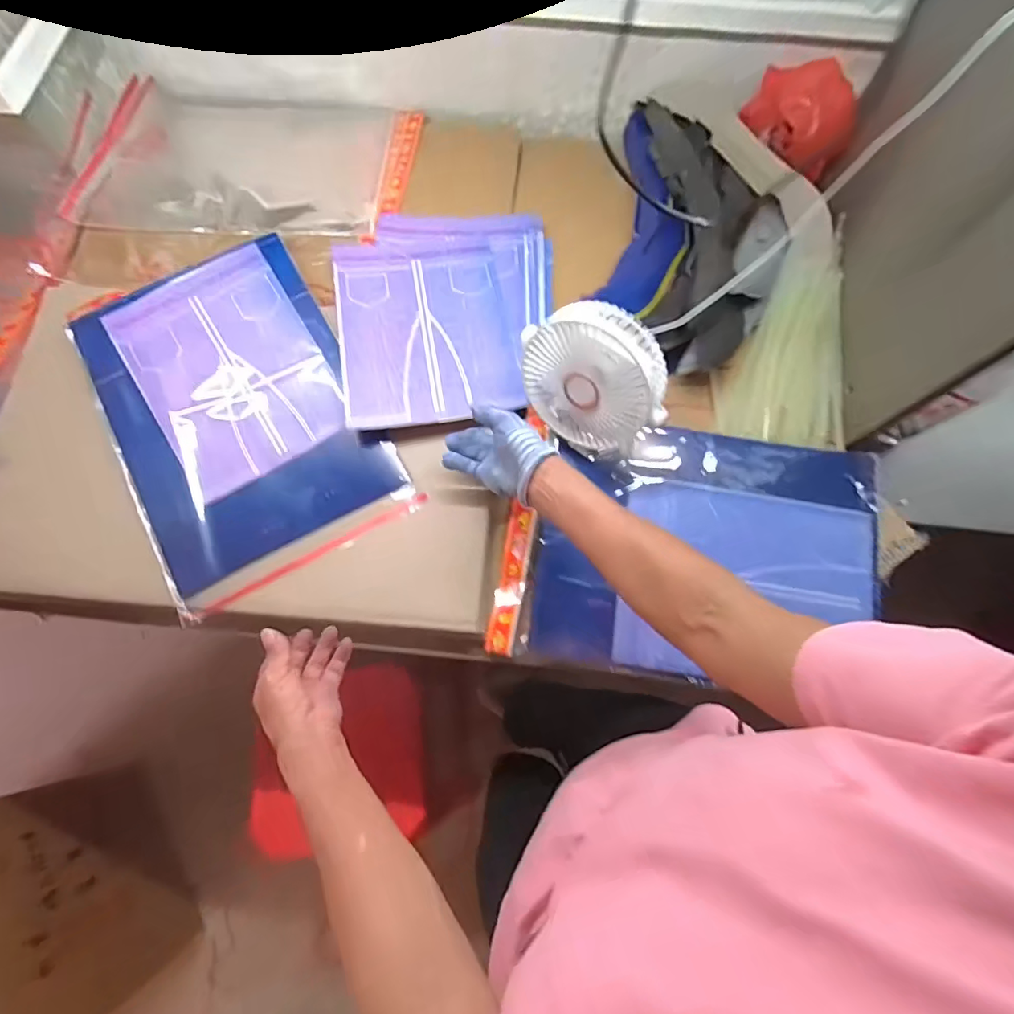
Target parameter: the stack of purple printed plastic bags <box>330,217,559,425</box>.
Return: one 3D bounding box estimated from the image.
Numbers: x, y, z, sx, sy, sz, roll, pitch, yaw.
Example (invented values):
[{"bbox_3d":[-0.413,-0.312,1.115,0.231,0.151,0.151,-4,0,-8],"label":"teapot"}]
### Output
[{"bbox_3d":[-0.075,-0.259,0.662,0.275,0.041,0.333,-6,73,-2],"label":"stack of purple printed plastic bags"}]

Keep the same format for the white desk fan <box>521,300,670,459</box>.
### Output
[{"bbox_3d":[0.094,-0.139,0.539,0.075,0.150,0.145,-49,121,-35],"label":"white desk fan"}]

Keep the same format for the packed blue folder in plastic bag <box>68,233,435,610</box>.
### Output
[{"bbox_3d":[-0.326,-0.119,0.612,0.283,0.025,0.425,-28,75,-8],"label":"packed blue folder in plastic bag"}]

